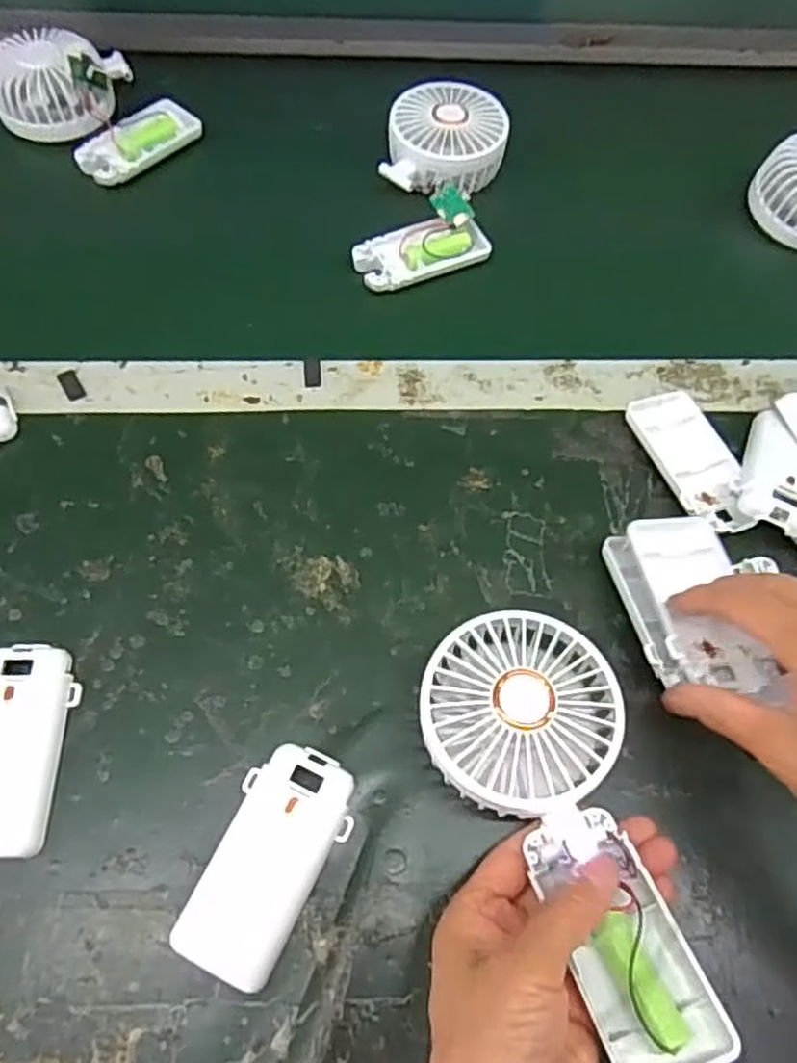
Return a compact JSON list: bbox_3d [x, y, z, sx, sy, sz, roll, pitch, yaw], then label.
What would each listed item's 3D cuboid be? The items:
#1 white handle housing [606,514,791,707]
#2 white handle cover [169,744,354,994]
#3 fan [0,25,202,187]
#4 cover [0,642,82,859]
[{"bbox_3d":[0.142,0.037,0.350,0.052,0.029,0.094,-5,61,-4],"label":"white handle housing"},{"bbox_3d":[-0.056,0.141,0.310,0.048,0.015,0.093,27,63,13],"label":"white handle cover"},{"bbox_3d":[-0.237,-0.329,0.545,0.131,0.045,0.104,33,65,16],"label":"fan"},{"bbox_3d":[-0.178,0.098,0.328,0.046,0.014,0.092,1,61,-1],"label":"cover"}]

